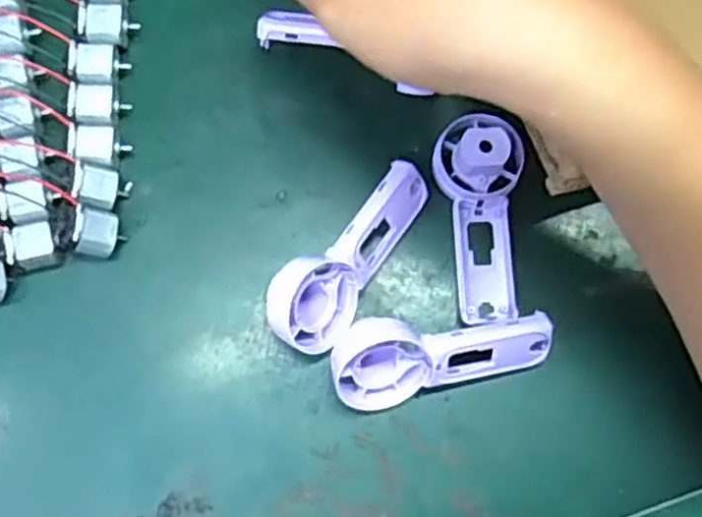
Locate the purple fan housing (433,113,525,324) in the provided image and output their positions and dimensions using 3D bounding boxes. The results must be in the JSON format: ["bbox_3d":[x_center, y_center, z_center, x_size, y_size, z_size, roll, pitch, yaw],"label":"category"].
[{"bbox_3d":[0.059,-0.018,0.341,0.037,0.020,0.090,-4,91,-3],"label":"purple fan housing"}]

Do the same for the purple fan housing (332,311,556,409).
[{"bbox_3d":[0.038,0.042,0.325,0.091,0.027,0.035,-4,76,-3],"label":"purple fan housing"}]

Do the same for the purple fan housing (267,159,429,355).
[{"bbox_3d":[0.000,-0.002,0.330,0.031,0.038,0.091,35,77,7],"label":"purple fan housing"}]

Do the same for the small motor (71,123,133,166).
[{"bbox_3d":[-0.111,-0.049,0.343,0.023,0.015,0.018,5,75,-1],"label":"small motor"}]

